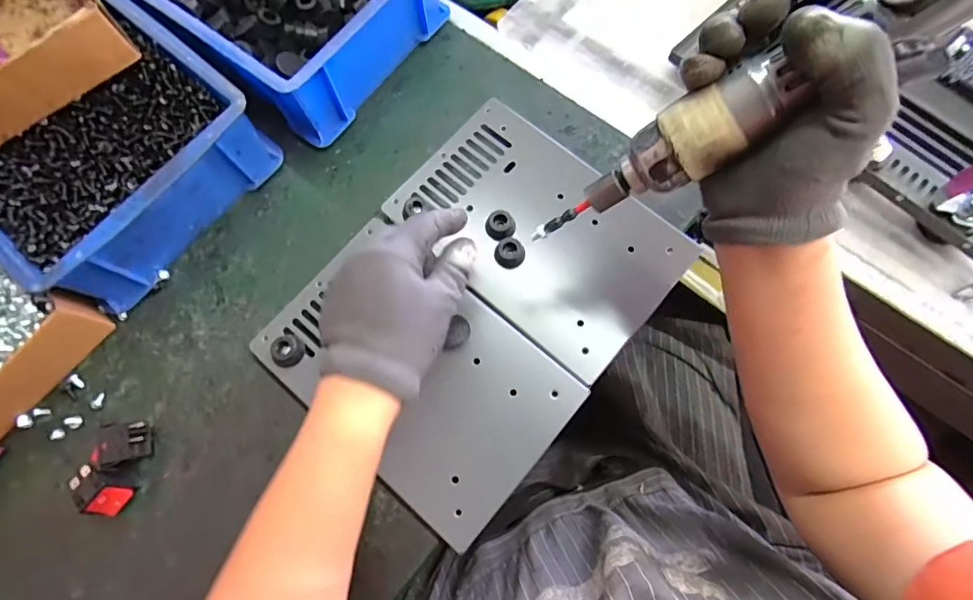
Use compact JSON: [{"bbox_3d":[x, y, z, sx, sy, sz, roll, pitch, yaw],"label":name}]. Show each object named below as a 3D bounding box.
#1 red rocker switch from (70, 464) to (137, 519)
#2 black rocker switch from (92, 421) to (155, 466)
[{"bbox_3d":[-0.288,0.143,0.368,0.038,0.031,0.021,31,76,11],"label":"red rocker switch"},{"bbox_3d":[-0.278,0.111,0.382,0.032,0.022,0.028,-13,73,-2],"label":"black rocker switch"}]

